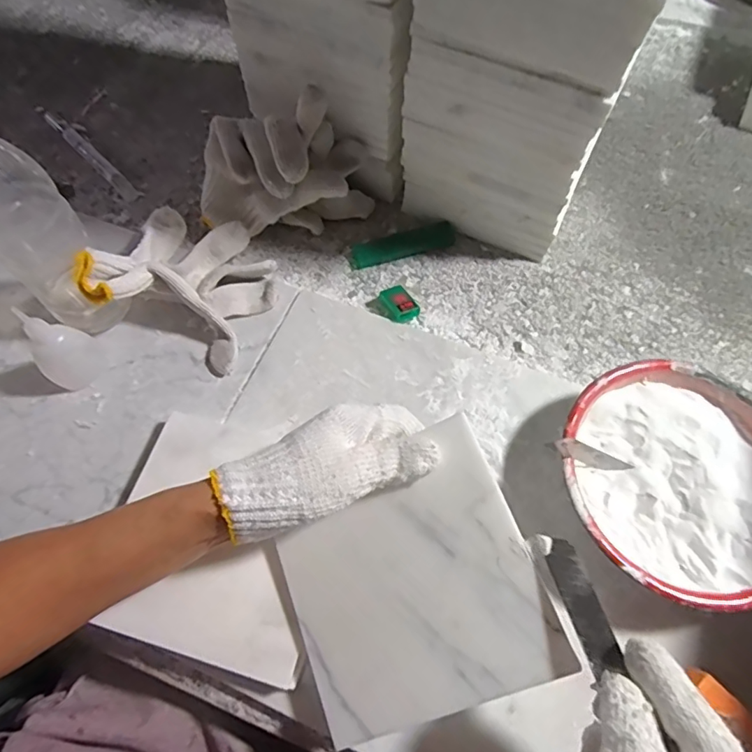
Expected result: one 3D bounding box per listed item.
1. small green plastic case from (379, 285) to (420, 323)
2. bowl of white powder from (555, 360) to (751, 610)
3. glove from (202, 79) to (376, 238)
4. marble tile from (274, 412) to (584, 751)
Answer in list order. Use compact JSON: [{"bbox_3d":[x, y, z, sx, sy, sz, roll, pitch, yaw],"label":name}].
[{"bbox_3d":[0.022,-0.067,0.475,0.026,0.016,0.038,-22,65,-13],"label":"small green plastic case"},{"bbox_3d":[0.216,0.078,0.373,0.164,0.056,0.163,-1,64,2],"label":"bowl of white powder"},{"bbox_3d":[-0.092,-0.192,0.484,0.151,0.113,0.109,21,64,10],"label":"glove"},{"bbox_3d":[0.018,0.126,0.309,0.150,0.007,0.145,-28,70,12],"label":"marble tile"}]

